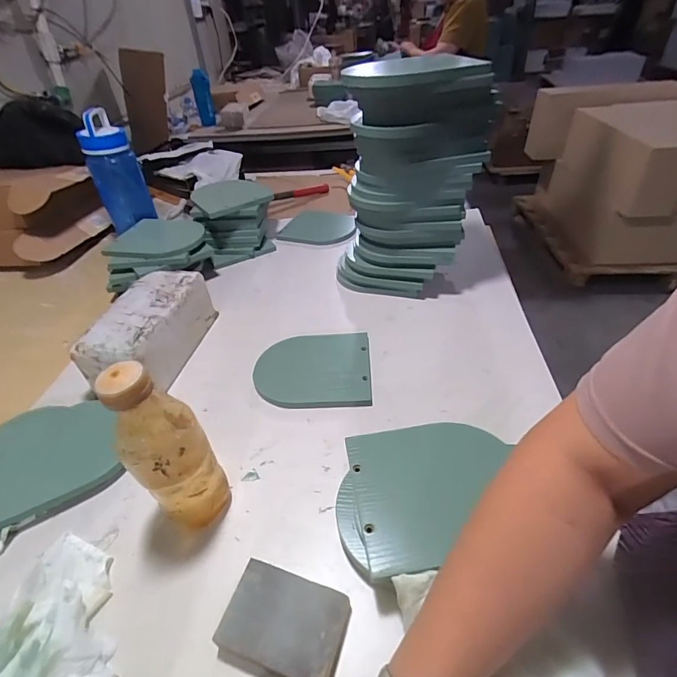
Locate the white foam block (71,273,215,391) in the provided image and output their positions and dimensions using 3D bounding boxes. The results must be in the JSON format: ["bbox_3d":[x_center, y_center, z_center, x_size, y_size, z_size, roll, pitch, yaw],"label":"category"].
[{"bbox_3d":[-0.282,-0.009,0.619,0.102,0.104,0.219,3,40,11],"label":"white foam block"}]

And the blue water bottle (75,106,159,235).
[{"bbox_3d":[-0.501,-0.372,0.909,0.103,0.259,0.082,-27,64,-23],"label":"blue water bottle"}]

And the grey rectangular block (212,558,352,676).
[{"bbox_3d":[-0.045,0.244,0.344,0.101,0.028,0.066,9,42,18],"label":"grey rectangular block"}]

